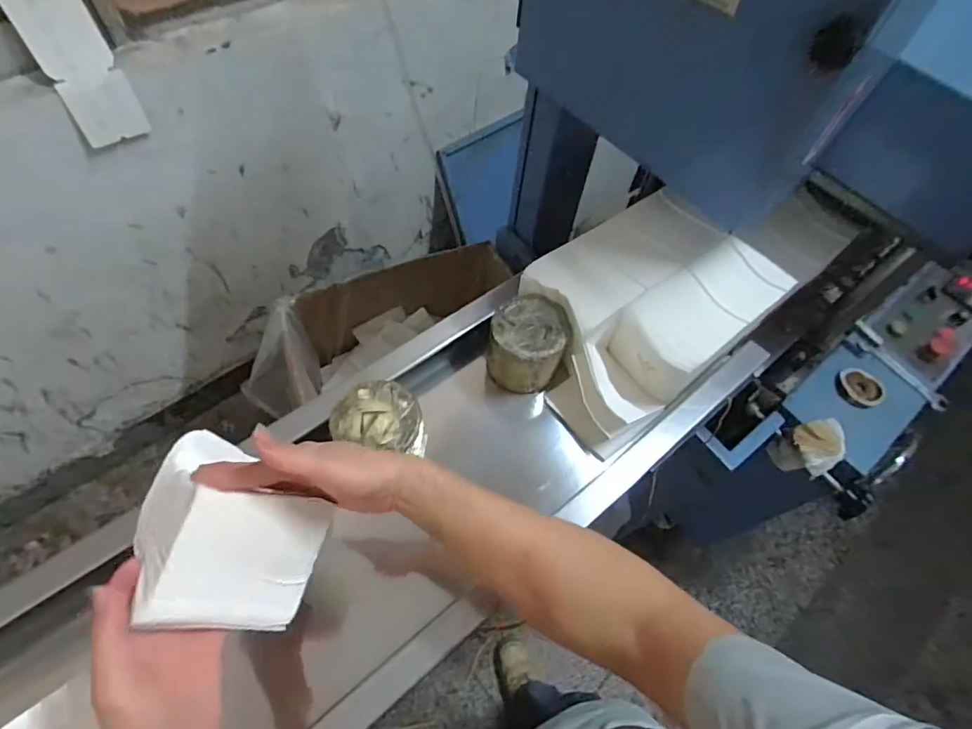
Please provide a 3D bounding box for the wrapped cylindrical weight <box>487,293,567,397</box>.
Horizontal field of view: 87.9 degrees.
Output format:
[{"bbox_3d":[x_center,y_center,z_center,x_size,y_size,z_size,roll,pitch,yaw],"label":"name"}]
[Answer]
[{"bbox_3d":[0.050,-0.024,0.641,0.089,0.083,0.095,1,59,-2],"label":"wrapped cylindrical weight"}]

